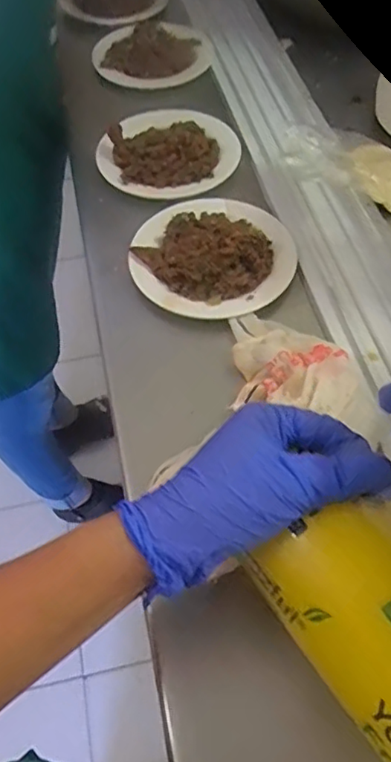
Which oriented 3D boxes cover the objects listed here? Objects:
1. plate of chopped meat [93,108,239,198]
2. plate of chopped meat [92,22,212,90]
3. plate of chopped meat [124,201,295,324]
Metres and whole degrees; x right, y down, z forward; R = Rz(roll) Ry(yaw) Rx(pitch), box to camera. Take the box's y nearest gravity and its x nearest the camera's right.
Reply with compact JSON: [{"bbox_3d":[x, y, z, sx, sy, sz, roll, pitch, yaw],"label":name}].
[{"bbox_3d":[-0.020,-0.256,0.636,0.135,0.024,0.162,22,59,16],"label":"plate of chopped meat"},{"bbox_3d":[-0.054,-0.422,0.764,0.146,0.021,0.139,-1,55,1],"label":"plate of chopped meat"},{"bbox_3d":[0.015,-0.119,0.540,0.143,0.023,0.145,-1,55,1],"label":"plate of chopped meat"}]

